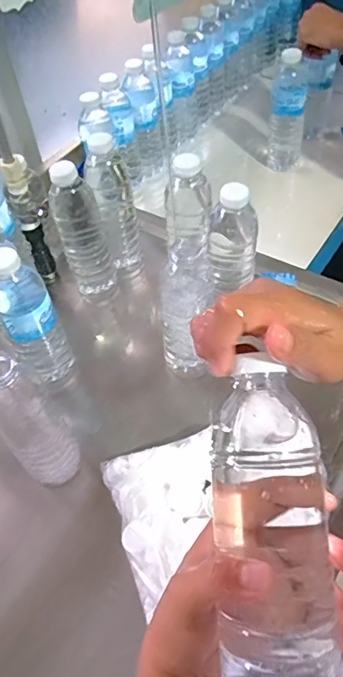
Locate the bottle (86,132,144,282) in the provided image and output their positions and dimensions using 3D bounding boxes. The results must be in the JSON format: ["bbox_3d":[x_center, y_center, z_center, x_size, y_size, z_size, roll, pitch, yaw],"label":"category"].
[{"bbox_3d":[-0.078,-0.179,0.689,0.055,0.209,0.053,-12,52,-3],"label":"bottle"}]

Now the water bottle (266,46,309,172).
[{"bbox_3d":[0.204,-0.396,0.868,0.060,0.203,0.052,3,53,8],"label":"water bottle"}]

